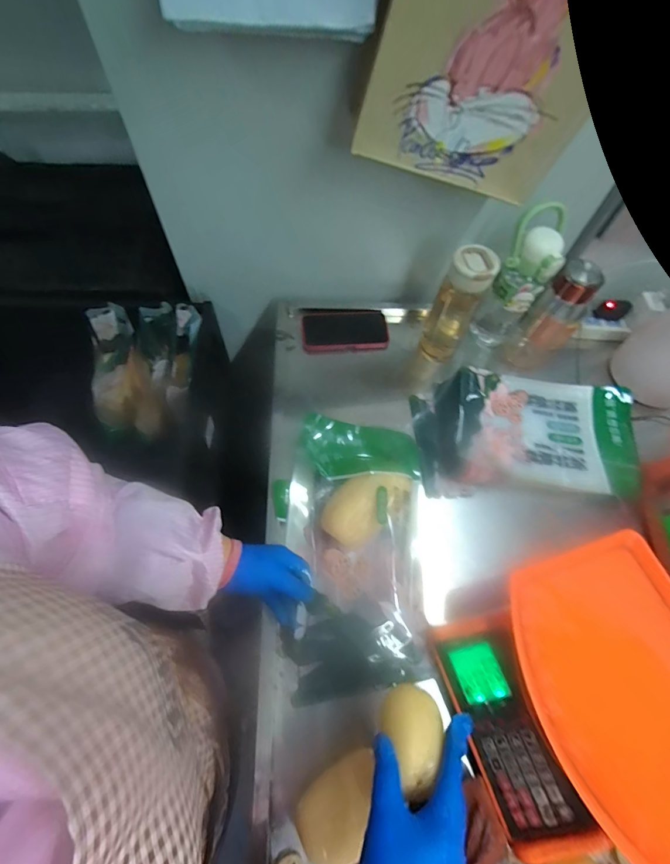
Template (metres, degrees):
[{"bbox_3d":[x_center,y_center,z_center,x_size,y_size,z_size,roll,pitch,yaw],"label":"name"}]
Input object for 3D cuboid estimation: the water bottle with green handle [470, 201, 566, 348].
[{"bbox_3d":[0.321,-0.255,0.678,0.086,0.259,0.095,31,65,12],"label":"water bottle with green handle"}]

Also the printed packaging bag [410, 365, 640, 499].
[{"bbox_3d":[0.324,0.004,0.655,0.366,0.052,0.218,3,63,-2],"label":"printed packaging bag"}]

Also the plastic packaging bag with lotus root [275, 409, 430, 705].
[{"bbox_3d":[0.018,0.157,0.526,0.210,0.096,0.364,4,63,-1],"label":"plastic packaging bag with lotus root"}]

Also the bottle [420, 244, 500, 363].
[{"bbox_3d":[0.209,-0.213,0.673,0.070,0.217,0.061,18,63,6],"label":"bottle"}]

